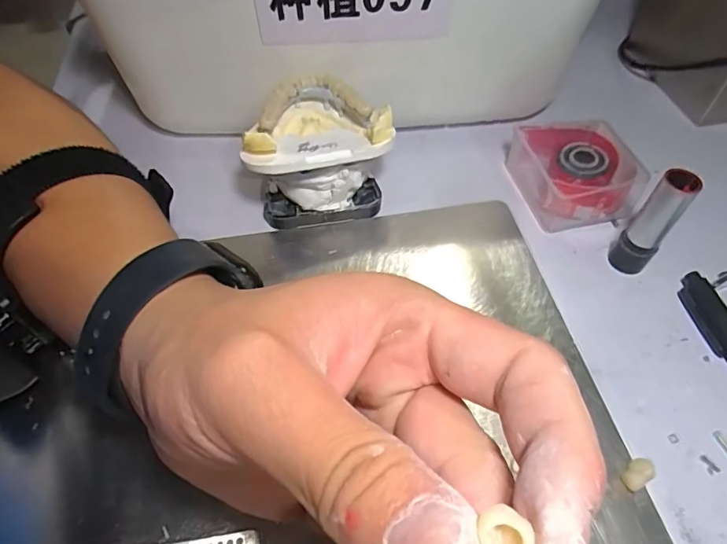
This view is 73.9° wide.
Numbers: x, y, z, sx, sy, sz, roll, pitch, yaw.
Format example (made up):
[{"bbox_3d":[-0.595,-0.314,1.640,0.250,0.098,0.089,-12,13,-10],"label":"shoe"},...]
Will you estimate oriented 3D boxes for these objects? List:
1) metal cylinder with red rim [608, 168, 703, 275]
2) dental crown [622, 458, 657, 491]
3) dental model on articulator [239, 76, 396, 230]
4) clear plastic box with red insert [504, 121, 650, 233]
[{"bbox_3d":[0.141,-0.022,0.237,0.018,0.061,0.013,30,60,20],"label":"metal cylinder with red rim"},{"bbox_3d":[0.110,0.081,0.193,0.013,0.007,0.009,-34,61,-21],"label":"dental crown"},{"bbox_3d":[-0.023,-0.066,0.272,0.075,0.057,0.067,-1,55,0],"label":"dental model on articulator"},{"bbox_3d":[0.121,-0.058,0.281,0.051,0.033,0.066,-11,55,-7],"label":"clear plastic box with red insert"}]

